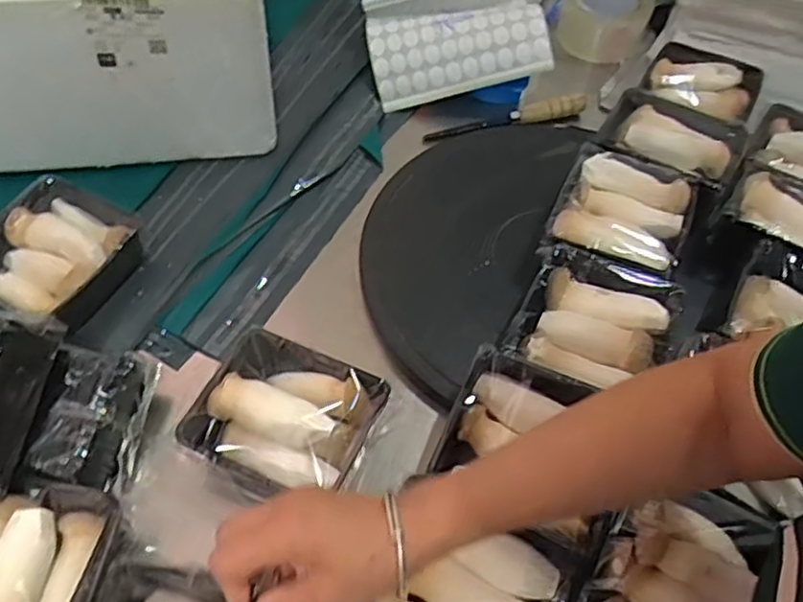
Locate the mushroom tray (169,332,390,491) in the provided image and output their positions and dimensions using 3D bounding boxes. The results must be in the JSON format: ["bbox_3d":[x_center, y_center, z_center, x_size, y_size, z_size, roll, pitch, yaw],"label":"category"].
[{"bbox_3d":[-0.096,0.093,0.553,0.141,0.043,0.122,20,56,12],"label":"mushroom tray"}]

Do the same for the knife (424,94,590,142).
[{"bbox_3d":[0.125,-0.226,0.814,0.196,0.026,0.024,-13,56,-11],"label":"knife"}]

